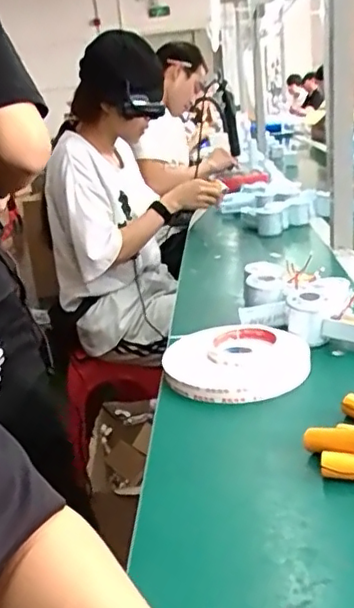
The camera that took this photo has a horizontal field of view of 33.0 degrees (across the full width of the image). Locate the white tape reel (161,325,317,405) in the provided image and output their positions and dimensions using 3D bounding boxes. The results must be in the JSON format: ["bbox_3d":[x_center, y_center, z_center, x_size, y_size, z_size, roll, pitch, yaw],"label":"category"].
[{"bbox_3d":[0.067,0.070,0.725,0.150,0.039,0.157,-6,18,2],"label":"white tape reel"}]

